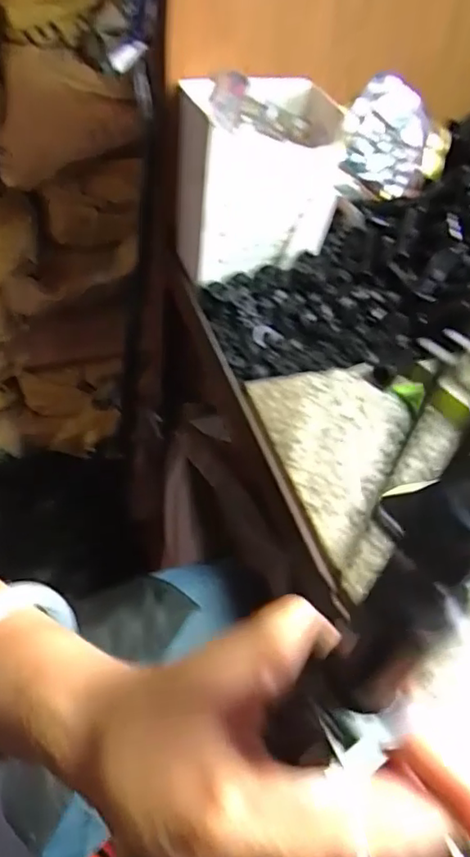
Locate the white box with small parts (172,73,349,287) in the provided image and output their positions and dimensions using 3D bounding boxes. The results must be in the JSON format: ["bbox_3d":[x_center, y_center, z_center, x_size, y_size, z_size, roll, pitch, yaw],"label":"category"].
[{"bbox_3d":[0.019,-0.216,0.516,0.140,0.134,0.085,-8,49,-14],"label":"white box with small parts"}]

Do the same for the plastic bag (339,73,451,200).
[{"bbox_3d":[0.147,-0.271,0.572,0.105,0.092,0.040,28,8,-20],"label":"plastic bag"}]

